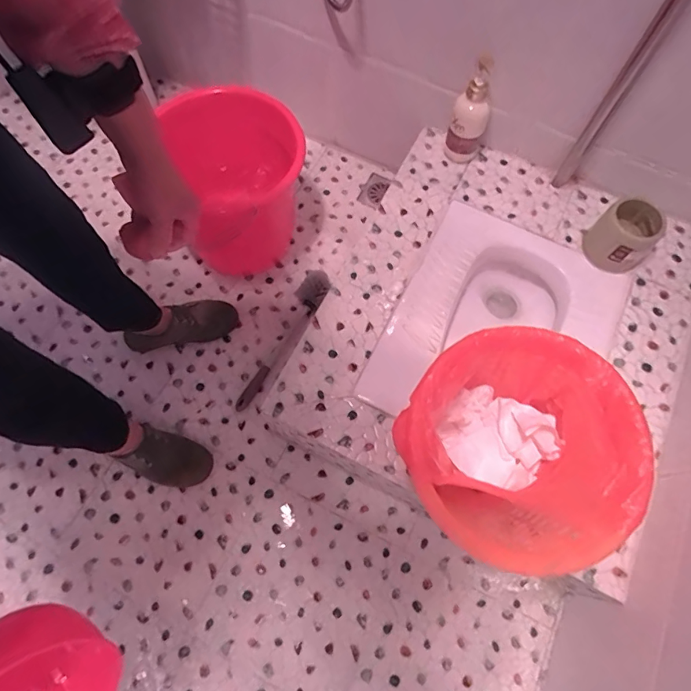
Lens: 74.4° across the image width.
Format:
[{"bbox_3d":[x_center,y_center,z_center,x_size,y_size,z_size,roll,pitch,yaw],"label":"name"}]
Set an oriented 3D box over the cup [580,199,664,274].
[{"bbox_3d":[0.548,-0.218,0.903,0.103,0.107,0.111,1,68,-1],"label":"cup"}]

